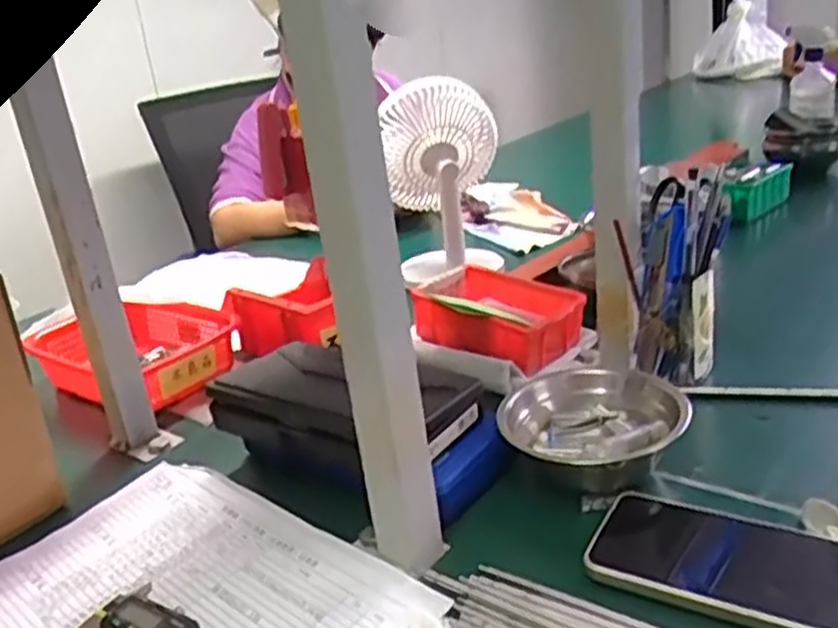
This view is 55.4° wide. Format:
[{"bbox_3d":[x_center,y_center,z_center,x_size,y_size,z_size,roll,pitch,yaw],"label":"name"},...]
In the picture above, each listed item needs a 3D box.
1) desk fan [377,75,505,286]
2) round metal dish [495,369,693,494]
[{"bbox_3d":[0.026,-0.166,0.997,0.146,0.236,0.115,-5,21,4],"label":"desk fan"},{"bbox_3d":[0.127,0.088,0.578,0.117,0.054,0.109,-6,21,2],"label":"round metal dish"}]

